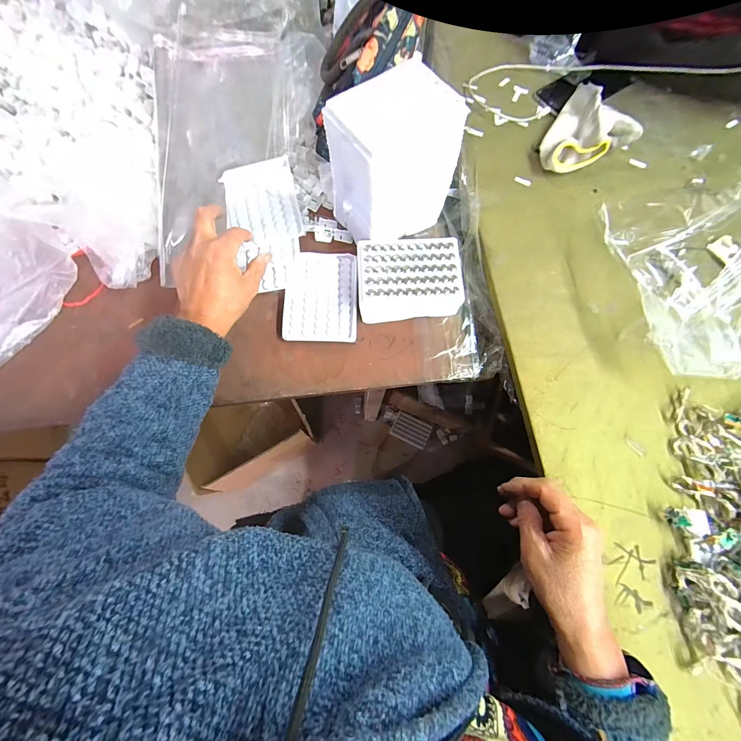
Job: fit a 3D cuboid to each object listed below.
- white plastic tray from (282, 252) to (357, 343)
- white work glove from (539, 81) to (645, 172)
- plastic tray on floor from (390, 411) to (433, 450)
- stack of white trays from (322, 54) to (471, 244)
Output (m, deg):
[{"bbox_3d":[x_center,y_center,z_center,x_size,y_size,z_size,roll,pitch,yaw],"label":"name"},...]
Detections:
[{"bbox_3d":[-0.067,-0.099,0.439,0.094,0.018,0.125,1,73,-1],"label":"white plastic tray"},{"bbox_3d":[0.308,-0.331,0.462,0.108,0.047,0.140,36,76,10],"label":"white work glove"},{"bbox_3d":[0.138,0.201,1.095,0.121,0.018,0.084,25,74,7],"label":"plastic tray on floor"},{"bbox_3d":[0.028,-0.252,0.405,0.130,0.158,0.089,-34,76,-10],"label":"stack of white trays"}]

